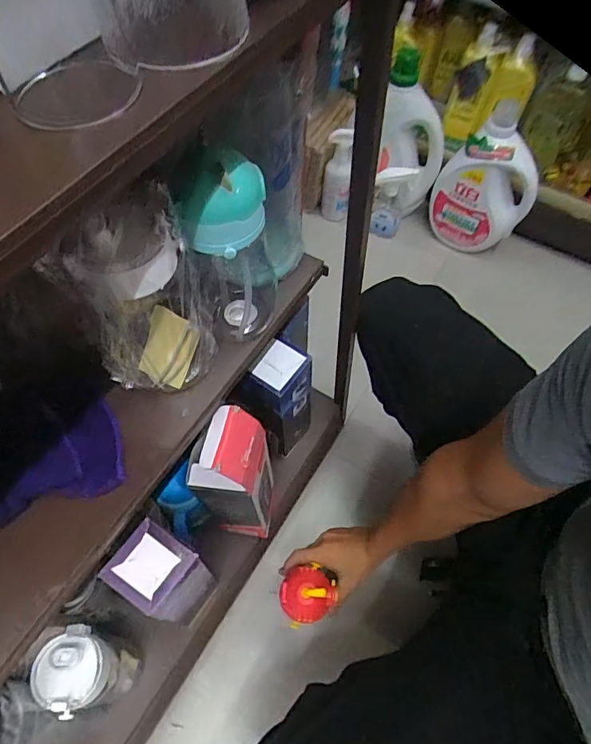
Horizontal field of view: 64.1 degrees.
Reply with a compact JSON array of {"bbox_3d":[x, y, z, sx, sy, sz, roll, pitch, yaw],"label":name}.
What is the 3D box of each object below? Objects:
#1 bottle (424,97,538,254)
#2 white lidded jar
[{"bbox_3d":[0.450,-0.440,1.132,0.216,0.316,0.114,41,67,19],"label":"bottle"},{"bbox_3d":[-0.235,0.349,0.555,0.071,0.182,0.066,1,61,-2],"label":"white lidded jar"}]

